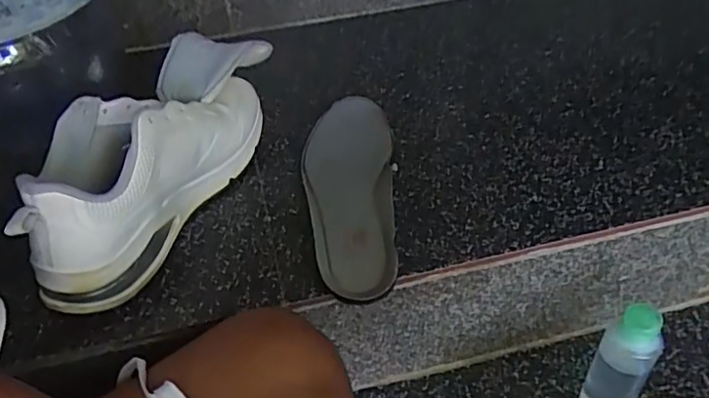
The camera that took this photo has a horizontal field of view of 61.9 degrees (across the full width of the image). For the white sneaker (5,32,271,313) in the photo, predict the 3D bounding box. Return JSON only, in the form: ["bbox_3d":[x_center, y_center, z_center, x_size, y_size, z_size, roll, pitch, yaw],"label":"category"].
[{"bbox_3d":[-0.178,-0.038,0.535,0.084,0.126,0.286,10,44,17],"label":"white sneaker"}]

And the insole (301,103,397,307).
[{"bbox_3d":[-0.006,-0.012,0.562,0.085,0.026,0.263,-4,41,1],"label":"insole"}]

